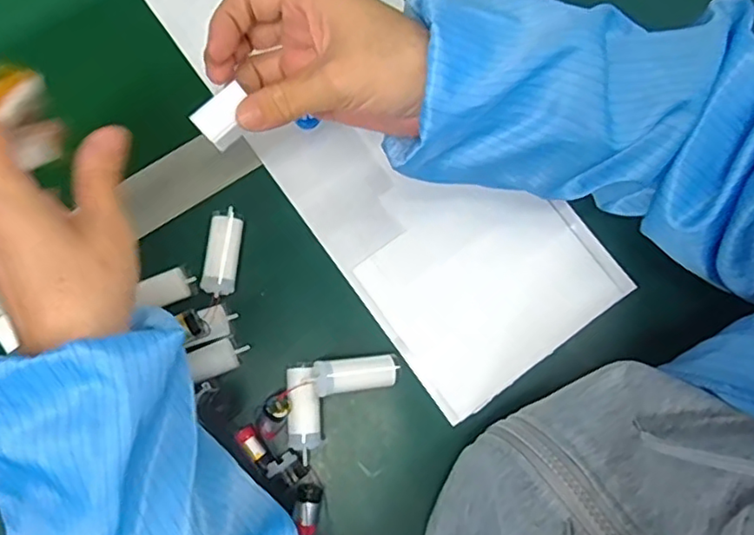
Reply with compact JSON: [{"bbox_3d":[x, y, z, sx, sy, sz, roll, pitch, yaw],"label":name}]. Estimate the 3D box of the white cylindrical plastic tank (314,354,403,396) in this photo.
[{"bbox_3d":[-0.011,0.065,0.371,0.056,0.016,0.020,-4,79,-21],"label":"white cylindrical plastic tank"}]

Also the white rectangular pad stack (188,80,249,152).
[{"bbox_3d":[-0.079,-0.078,0.317,0.027,0.017,0.018,-40,83,-8],"label":"white rectangular pad stack"}]

